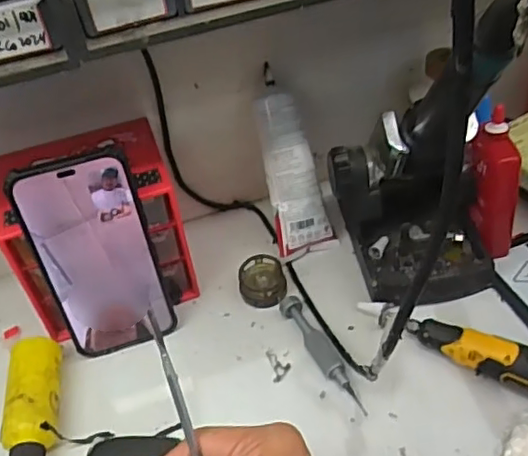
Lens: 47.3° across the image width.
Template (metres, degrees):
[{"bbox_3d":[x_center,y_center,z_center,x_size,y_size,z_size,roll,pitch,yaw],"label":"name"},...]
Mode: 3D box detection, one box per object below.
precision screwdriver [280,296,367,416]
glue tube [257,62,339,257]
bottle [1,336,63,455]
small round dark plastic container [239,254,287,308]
[{"bbox_3d":[0.041,0.092,0.449,0.017,0.014,0.108,-20,45,-13],"label":"precision screwdriver"},{"bbox_3d":[0.023,-0.056,0.515,0.049,0.151,0.029,-15,11,-8],"label":"glue tube"},{"bbox_3d":[-0.161,0.127,0.425,0.034,0.036,0.120,-12,44,-4],"label":"bottle"},{"bbox_3d":[-0.001,0.045,0.503,0.038,0.018,0.043,-2,44,6],"label":"small round dark plastic container"}]

